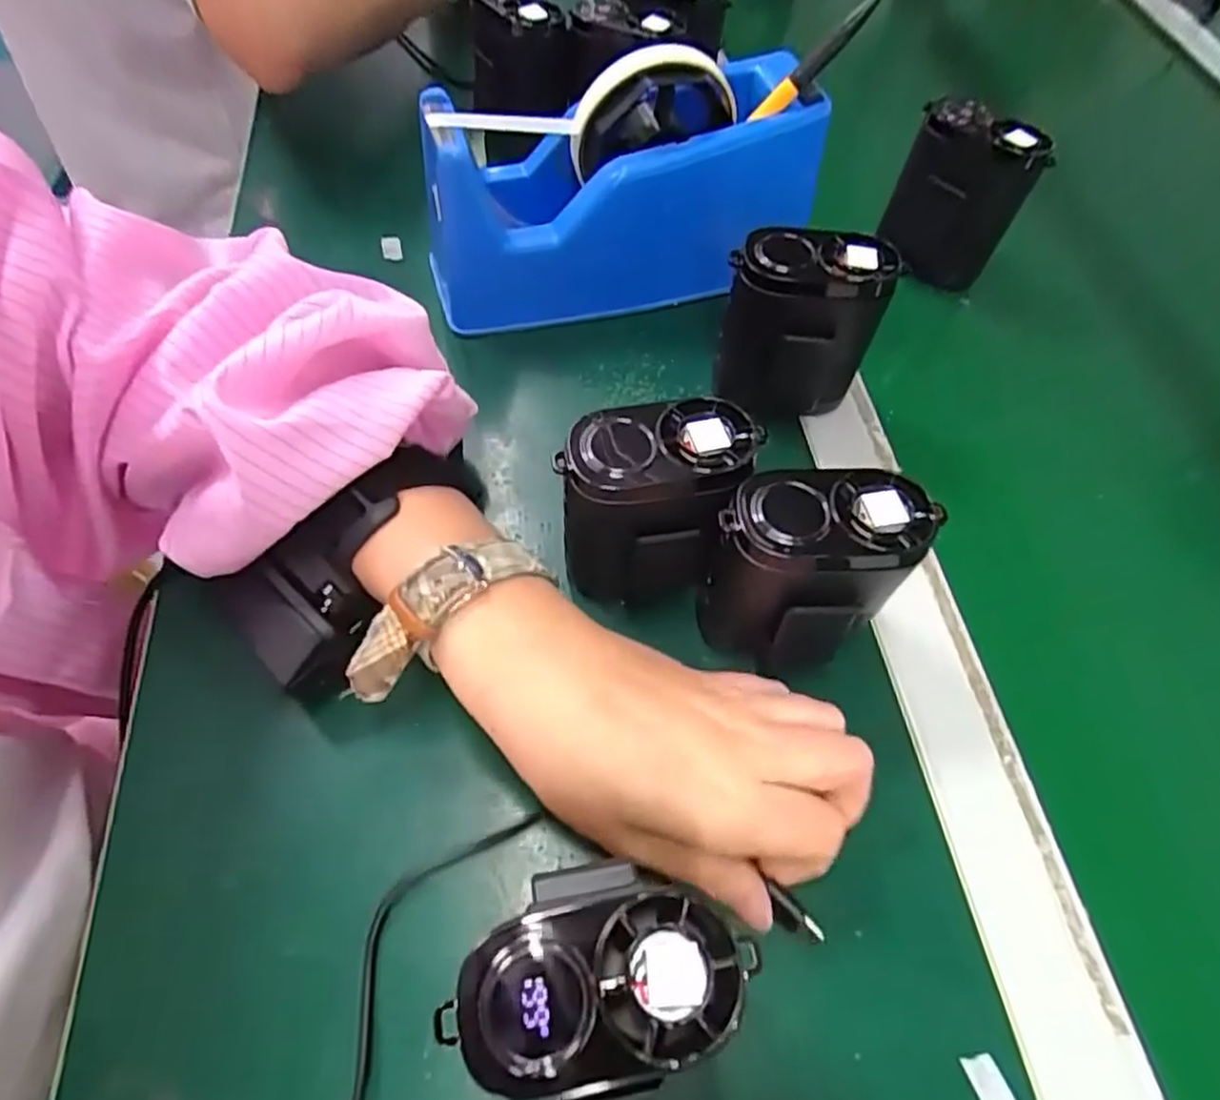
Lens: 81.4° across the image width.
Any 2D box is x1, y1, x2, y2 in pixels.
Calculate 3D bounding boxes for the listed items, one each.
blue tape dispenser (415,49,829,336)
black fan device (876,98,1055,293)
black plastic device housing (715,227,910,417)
[{"bbox_3d":[0.006,-0.188,0.362,0.196,0.103,0.069,-12,61,-11],"label":"blue tape dispenser"},{"bbox_3d":[0.194,-0.195,0.400,0.066,0.077,0.050,27,61,11],"label":"black fan device"},{"bbox_3d":[0.086,-0.103,0.330,0.071,0.075,0.043,-1,60,-5],"label":"black plastic device housing"}]

